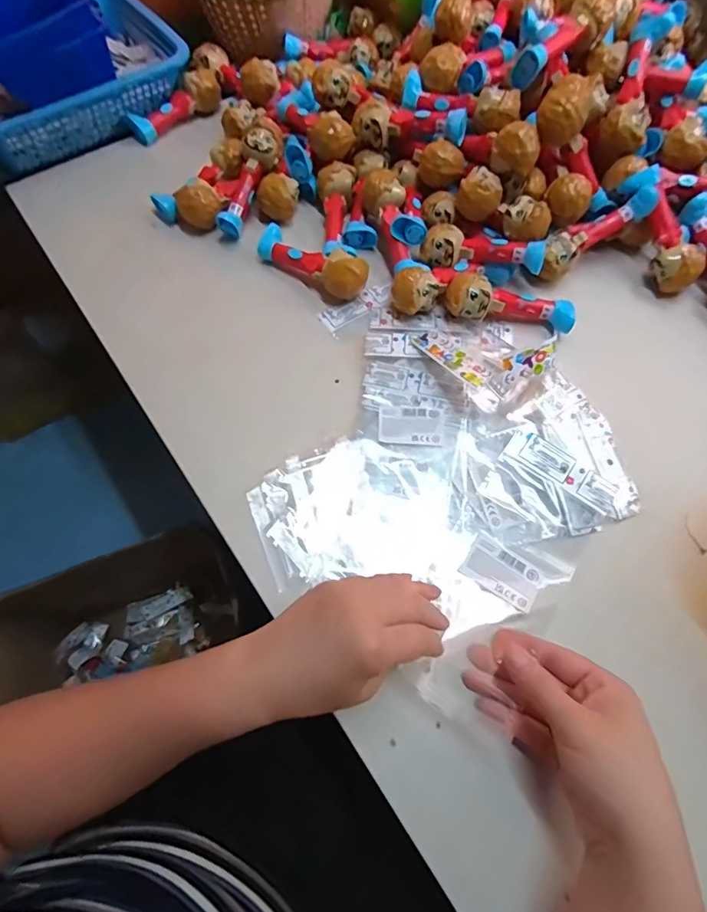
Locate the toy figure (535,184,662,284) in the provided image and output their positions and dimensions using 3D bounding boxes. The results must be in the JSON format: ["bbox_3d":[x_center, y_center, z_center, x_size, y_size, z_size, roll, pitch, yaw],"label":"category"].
[{"bbox_3d":[0.247,-0.230,0.475,0.127,0.036,0.033,-33,70,3],"label":"toy figure"}]

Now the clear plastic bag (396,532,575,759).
[{"bbox_3d":[0.106,0.133,0.358,0.082,0.011,0.145,27,74,11],"label":"clear plastic bag"}]

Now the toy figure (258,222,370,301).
[{"bbox_3d":[-0.040,-0.207,0.480,0.123,0.042,0.044,33,70,13],"label":"toy figure"}]

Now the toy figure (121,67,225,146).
[{"bbox_3d":[-0.227,-0.450,0.584,0.129,0.040,0.038,-39,72,-15],"label":"toy figure"}]

